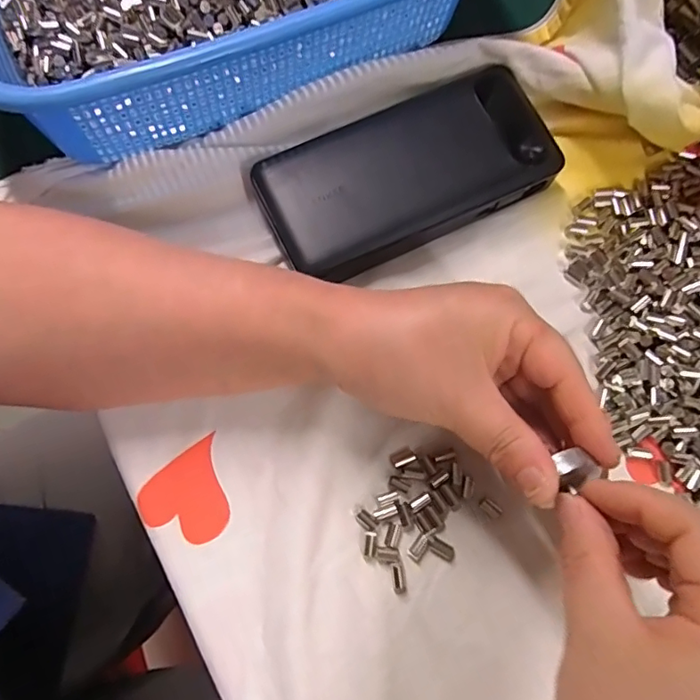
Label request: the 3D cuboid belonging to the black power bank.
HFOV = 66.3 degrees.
[{"bbox_3d":[0.029,-0.092,0.285,0.148,0.027,0.073,-26,77,-7],"label":"black power bank"}]

